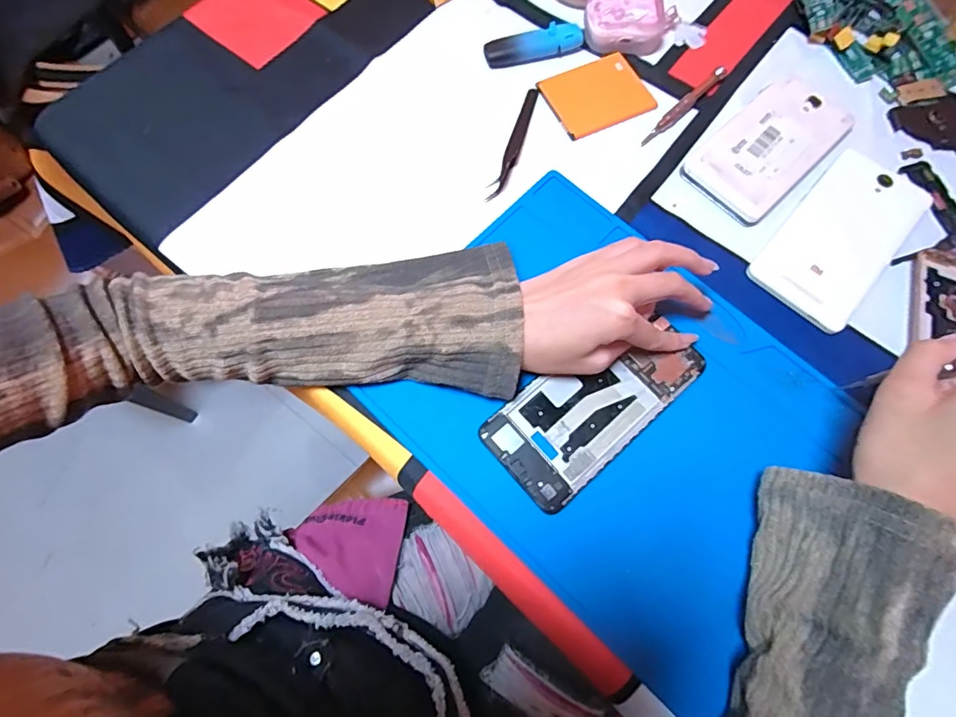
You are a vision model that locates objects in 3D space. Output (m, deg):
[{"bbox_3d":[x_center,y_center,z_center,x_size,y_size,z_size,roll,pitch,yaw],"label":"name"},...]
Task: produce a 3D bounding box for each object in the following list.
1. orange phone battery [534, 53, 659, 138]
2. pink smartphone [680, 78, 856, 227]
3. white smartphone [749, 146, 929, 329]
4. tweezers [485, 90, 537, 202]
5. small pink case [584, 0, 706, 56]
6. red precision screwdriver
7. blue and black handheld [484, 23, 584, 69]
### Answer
[{"bbox_3d":[0.098,-0.219,0.415,0.082,0.004,0.066,-26,73,-9],"label":"orange phone battery"},{"bbox_3d":[0.234,-0.171,0.398,0.148,0.011,0.071,-42,77,-13],"label":"pink smartphone"},{"bbox_3d":[0.273,-0.092,0.374,0.076,0.006,0.150,41,76,12],"label":"white smartphone"},{"bbox_3d":[0.030,-0.173,0.396,0.013,0.015,0.120,18,72,6],"label":"tweezers"},{"bbox_3d":[0.146,-0.288,0.427,0.108,0.028,0.044,-10,72,-4],"label":"small pink case"},{"bbox_3d":[0.170,-0.208,0.412,0.011,0.008,0.106,42,76,12],"label":"red precision screwdriver"},{"bbox_3d":[0.049,-0.265,0.424,0.084,0.016,0.020,-15,72,-5],"label":"blue and black handheld"}]

